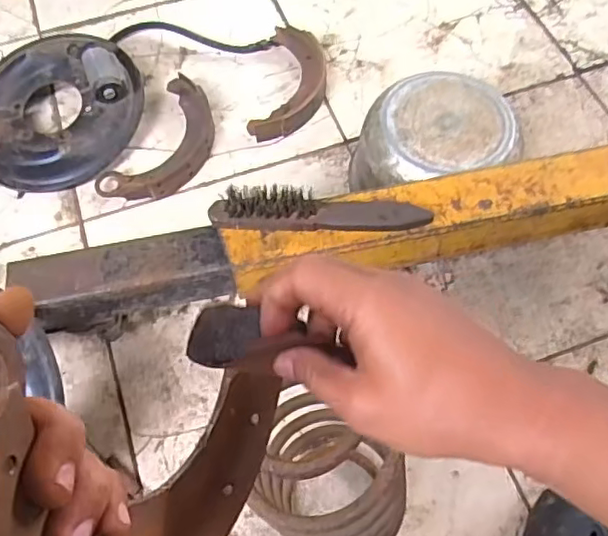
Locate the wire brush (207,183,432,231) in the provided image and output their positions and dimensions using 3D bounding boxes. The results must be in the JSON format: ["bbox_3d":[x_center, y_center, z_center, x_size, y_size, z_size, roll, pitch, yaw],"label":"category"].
[{"bbox_3d":[0.018,-0.062,0.645,0.229,0.041,0.036,0,62,1],"label":"wire brush"}]

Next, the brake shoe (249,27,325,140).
[{"bbox_3d":[-0.015,-0.289,0.952,0.098,0.035,0.219,11,64,6],"label":"brake shoe"}]

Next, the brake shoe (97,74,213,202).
[{"bbox_3d":[-0.203,-0.181,0.905,0.119,0.036,0.217,28,67,14],"label":"brake shoe"}]

